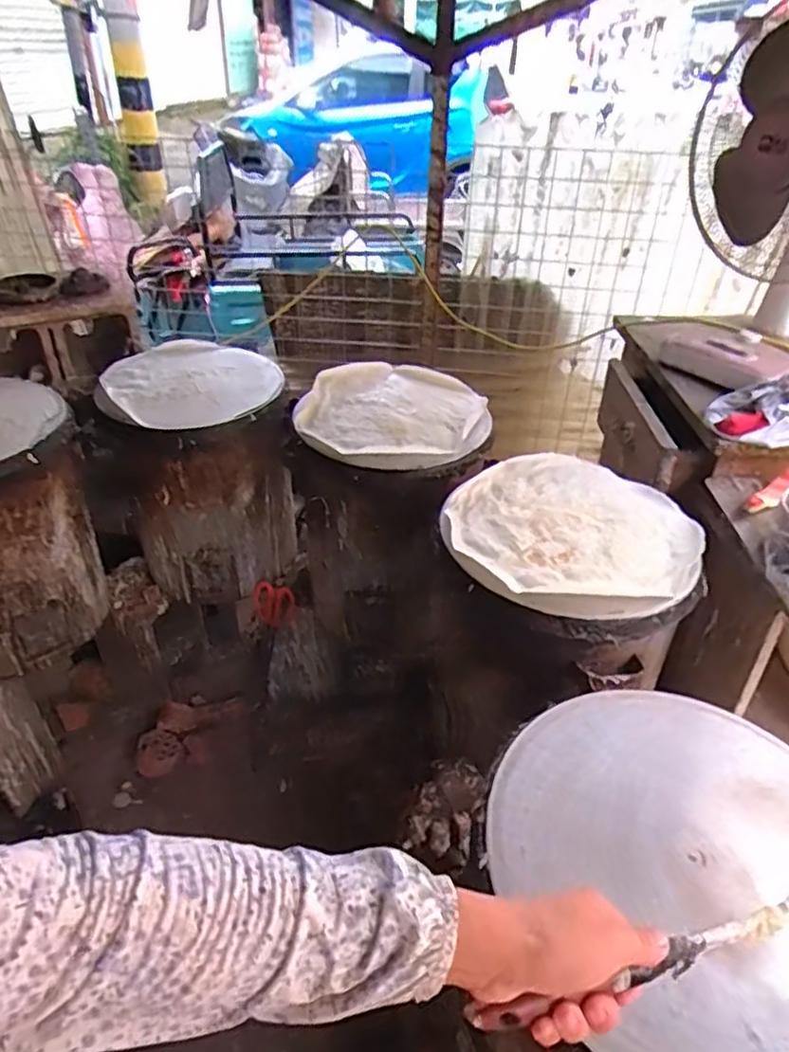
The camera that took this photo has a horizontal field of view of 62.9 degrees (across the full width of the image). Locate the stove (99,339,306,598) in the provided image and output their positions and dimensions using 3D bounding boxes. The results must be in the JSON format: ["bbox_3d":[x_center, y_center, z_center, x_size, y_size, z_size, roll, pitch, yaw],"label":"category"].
[{"bbox_3d":[-0.411,-0.113,1.438,0.351,0.480,0.330,-11,39,-14],"label":"stove"}]

